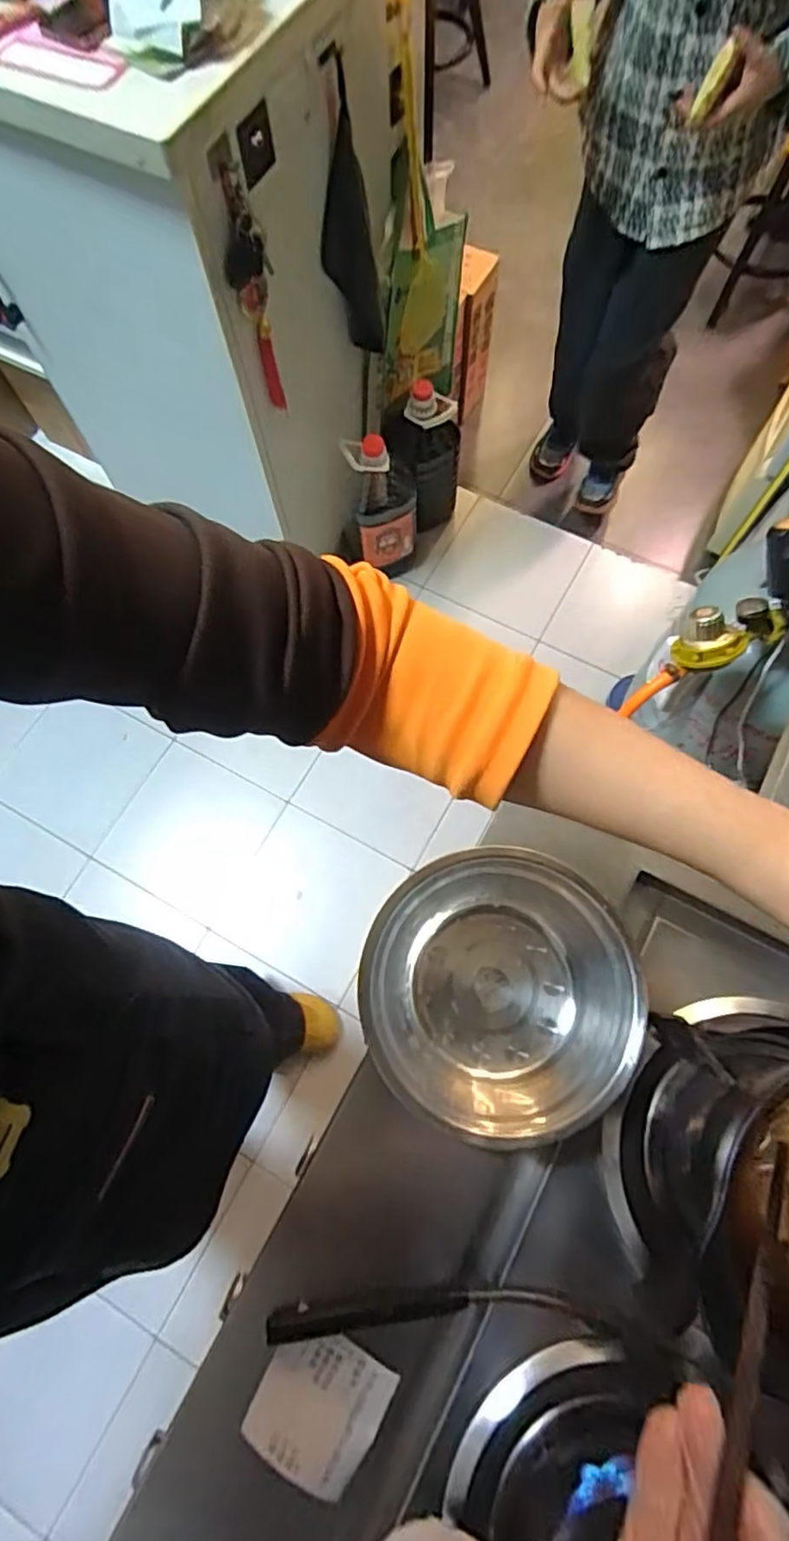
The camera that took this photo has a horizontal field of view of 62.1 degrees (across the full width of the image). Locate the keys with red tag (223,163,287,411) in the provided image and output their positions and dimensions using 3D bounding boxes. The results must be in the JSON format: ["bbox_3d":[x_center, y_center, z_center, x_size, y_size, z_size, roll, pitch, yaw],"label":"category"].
[{"bbox_3d":[-0.187,-0.639,0.901,0.055,0.322,0.044,-9,72,0],"label":"keys with red tag"}]

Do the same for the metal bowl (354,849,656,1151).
[{"bbox_3d":[0.076,0.162,0.489,0.191,0.071,0.190,-1,72,2],"label":"metal bowl"}]

